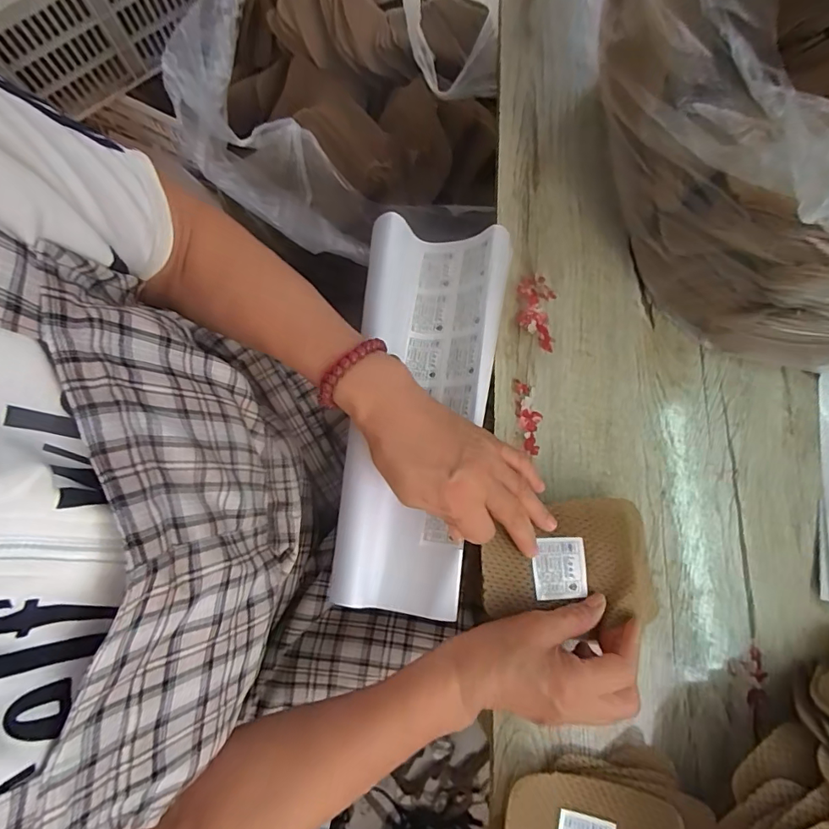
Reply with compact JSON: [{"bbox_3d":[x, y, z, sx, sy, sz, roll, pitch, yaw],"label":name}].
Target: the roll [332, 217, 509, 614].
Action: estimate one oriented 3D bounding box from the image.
[{"bbox_3d":[-0.001,-0.006,0.424,0.116,0.085,0.326,9,72,0],"label":"roll"}]

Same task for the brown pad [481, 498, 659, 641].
[{"bbox_3d":[0.116,0.119,0.374,0.131,0.018,0.096,-8,80,-3],"label":"brown pad"}]

